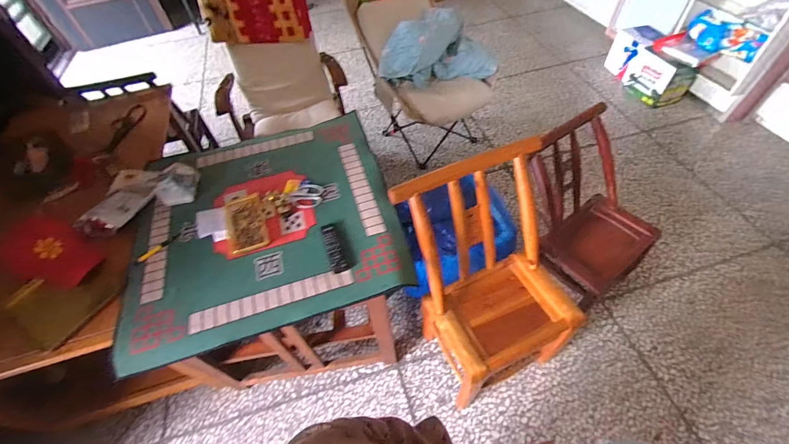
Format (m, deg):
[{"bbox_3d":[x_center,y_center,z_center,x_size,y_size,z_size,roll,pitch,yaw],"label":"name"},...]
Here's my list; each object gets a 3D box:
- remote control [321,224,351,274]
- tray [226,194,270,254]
[{"bbox_3d":[-0.176,0.068,1.001,0.045,0.018,0.170,-20,53,-11],"label":"remote control"},{"bbox_3d":[-0.455,0.002,1.076,0.106,0.035,0.217,-21,53,-11],"label":"tray"}]

